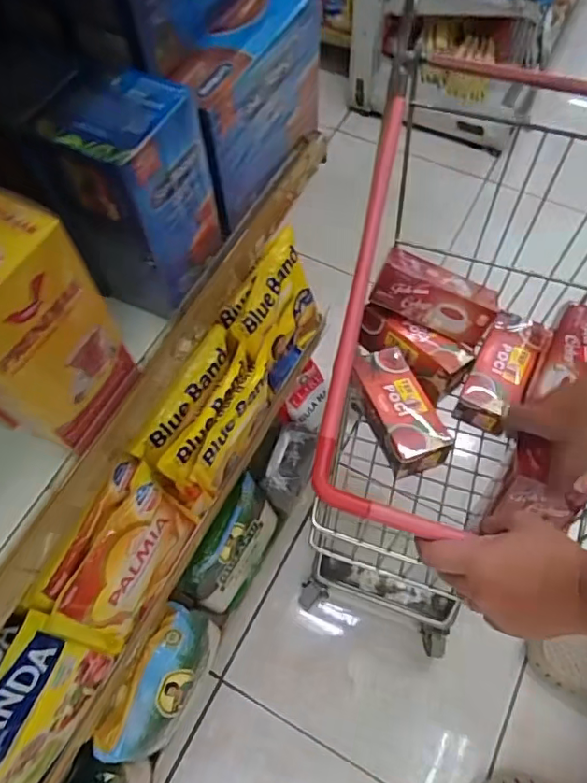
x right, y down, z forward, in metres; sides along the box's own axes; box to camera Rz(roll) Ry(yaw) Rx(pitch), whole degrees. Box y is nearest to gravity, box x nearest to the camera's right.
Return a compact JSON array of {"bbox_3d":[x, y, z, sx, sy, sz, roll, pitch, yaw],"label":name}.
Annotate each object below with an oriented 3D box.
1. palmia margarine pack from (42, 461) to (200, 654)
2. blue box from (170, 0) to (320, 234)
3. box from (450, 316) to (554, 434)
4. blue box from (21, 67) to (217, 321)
[{"bbox_3d":[-0.138,0.151,0.469,0.018,0.109,0.139,16,61,26],"label":"palmia margarine pack"},{"bbox_3d":[-0.026,-0.187,0.346,0.038,0.105,0.119,25,67,14],"label":"blue box"},{"bbox_3d":[0.251,-0.028,0.651,0.067,0.051,0.148,28,68,15],"label":"box"},{"bbox_3d":[-0.088,-0.102,0.311,0.062,0.124,0.068,21,66,12],"label":"blue box"}]

